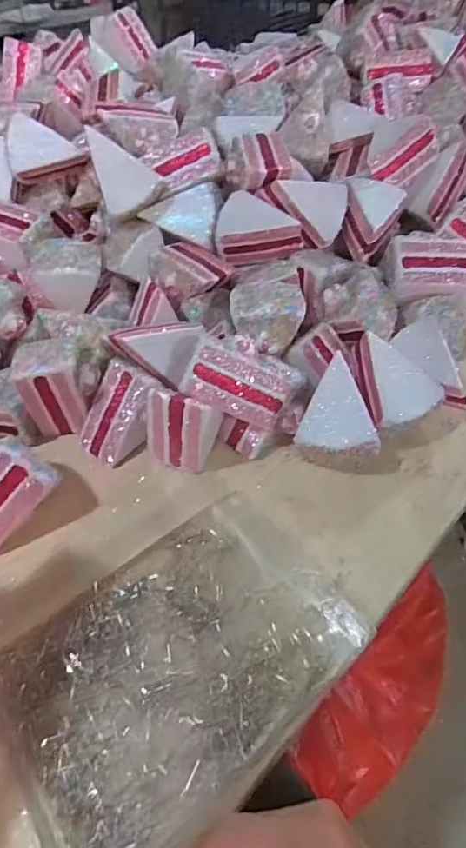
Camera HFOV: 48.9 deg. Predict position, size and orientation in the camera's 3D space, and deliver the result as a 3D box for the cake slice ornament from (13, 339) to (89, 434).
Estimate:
[{"bbox_3d":[-0.169,-0.034,0.482,0.055,0.086,0.053,-16,48,-13],"label":"cake slice ornament"}]

